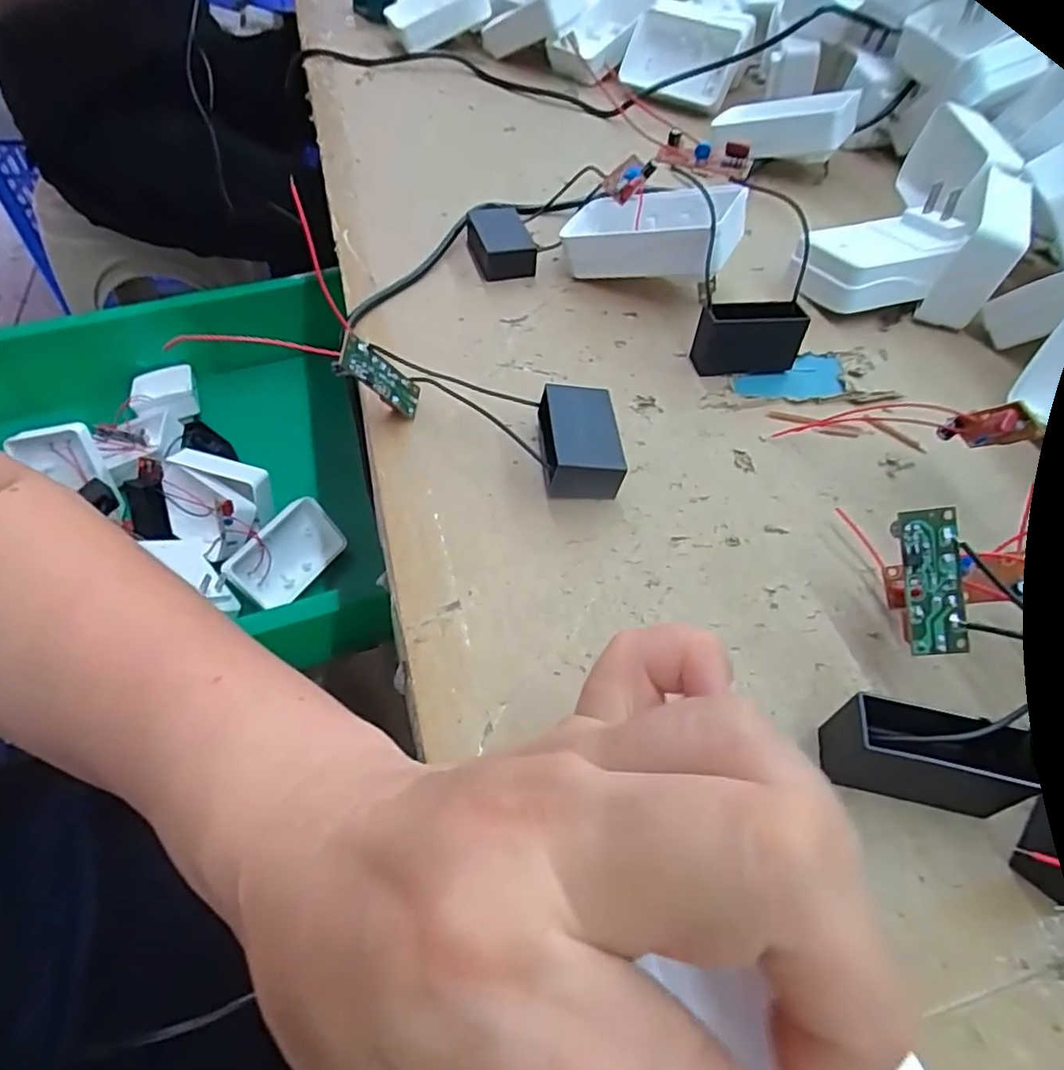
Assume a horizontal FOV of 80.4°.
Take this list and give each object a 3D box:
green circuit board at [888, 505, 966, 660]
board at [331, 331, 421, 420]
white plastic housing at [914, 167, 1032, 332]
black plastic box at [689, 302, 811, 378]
[{"bbox_3d":[0.122,0.015,0.192,0.016,0.004,0.044,-6,91,10],"label":"green circuit board"},{"bbox_3d":[-0.064,-0.065,0.264,0.007,0.044,0.015,1,73,31],"label":"board"},{"bbox_3d":[0.245,-0.155,0.346,0.027,0.055,0.086,27,56,17],"label":"white plastic housing"},{"bbox_3d":[0.104,-0.095,0.306,0.049,0.029,0.018,-5,53,-7],"label":"black plastic box"}]

